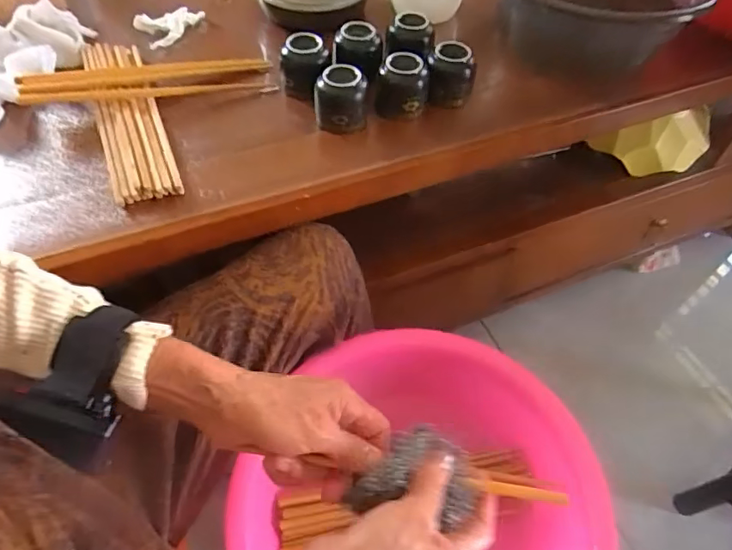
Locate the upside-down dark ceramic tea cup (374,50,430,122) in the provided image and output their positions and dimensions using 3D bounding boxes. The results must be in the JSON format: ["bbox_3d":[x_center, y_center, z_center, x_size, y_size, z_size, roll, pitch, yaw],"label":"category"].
[{"bbox_3d":[0.036,-0.189,0.523,0.050,0.051,0.045,6,53,3],"label":"upside-down dark ceramic tea cup"}]

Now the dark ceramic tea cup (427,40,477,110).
[{"bbox_3d":[0.088,-0.207,0.541,0.047,0.055,0.037,10,53,6],"label":"dark ceramic tea cup"}]

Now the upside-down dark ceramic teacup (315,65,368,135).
[{"bbox_3d":[-0.025,-0.172,0.509,0.047,0.048,0.042,-6,53,-6],"label":"upside-down dark ceramic teacup"}]

